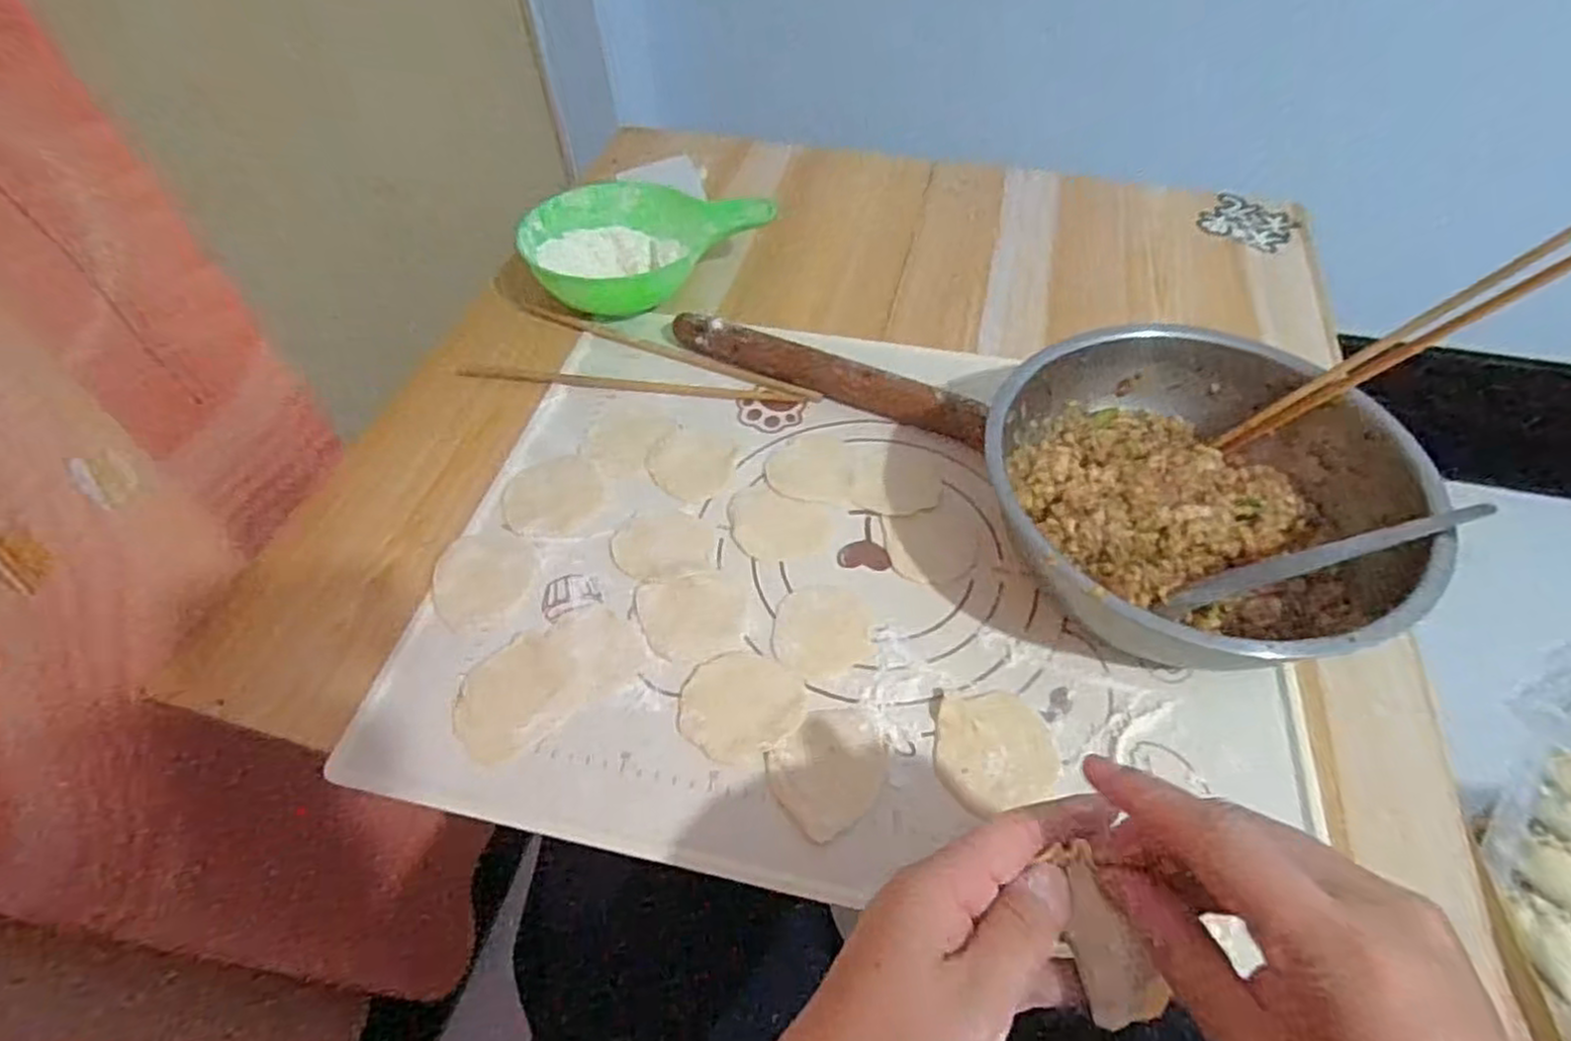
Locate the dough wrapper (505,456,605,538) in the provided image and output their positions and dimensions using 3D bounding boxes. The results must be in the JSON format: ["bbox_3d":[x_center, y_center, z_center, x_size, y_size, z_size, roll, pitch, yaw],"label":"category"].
[{"bbox_3d":[-0.156,-0.018,0.502,0.065,0.004,0.070,-1,52,1],"label":"dough wrapper"}]

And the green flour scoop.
[{"bbox_3d":[-0.111,-0.226,0.619,0.197,0.060,0.107,-10,53,-6],"label":"green flour scoop"}]

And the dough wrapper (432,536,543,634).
[{"bbox_3d":[-0.186,0.034,0.463,0.062,0.004,0.071,-24,55,-16],"label":"dough wrapper"}]

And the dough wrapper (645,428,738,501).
[{"bbox_3d":[-0.063,-0.041,0.506,0.062,0.004,0.058,-1,52,1],"label":"dough wrapper"}]

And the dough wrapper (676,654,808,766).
[{"bbox_3d":[-0.025,0.100,0.410,0.063,0.004,0.062,34,60,24],"label":"dough wrapper"}]

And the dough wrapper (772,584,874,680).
[{"bbox_3d":[0.022,0.064,0.436,0.055,0.004,0.062,15,54,12],"label":"dough wrapper"}]

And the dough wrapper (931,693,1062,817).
[{"bbox_3d":[0.110,0.120,0.391,0.062,0.005,0.060,-1,52,1],"label":"dough wrapper"}]

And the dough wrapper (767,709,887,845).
[{"bbox_3d":[0.024,0.129,0.391,0.064,0.004,0.051,-41,69,-21],"label":"dough wrapper"}]

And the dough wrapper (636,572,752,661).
[{"bbox_3d":[-0.055,0.055,0.443,0.063,0.004,0.057,-11,53,-7],"label":"dough wrapper"}]

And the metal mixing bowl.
[{"bbox_3d":[0.224,-0.009,0.436,0.212,0.083,0.223,-1,52,1],"label":"metal mixing bowl"}]

